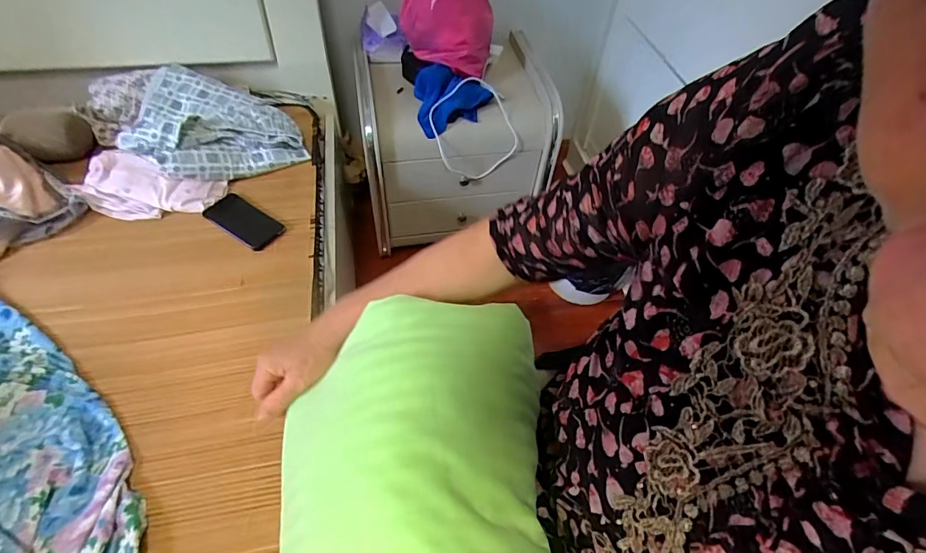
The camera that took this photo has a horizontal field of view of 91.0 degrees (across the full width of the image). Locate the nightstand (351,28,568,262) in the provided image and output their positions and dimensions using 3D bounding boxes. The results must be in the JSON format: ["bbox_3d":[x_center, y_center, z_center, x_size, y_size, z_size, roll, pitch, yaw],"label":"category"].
[{"bbox_3d":[-0.012,-0.337,1.250,0.498,0.429,0.315,-5,50,-8],"label":"nightstand"}]

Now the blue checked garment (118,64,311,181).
[{"bbox_3d":[-0.535,-0.327,0.982,0.324,0.121,0.283,-18,53,-18],"label":"blue checked garment"}]

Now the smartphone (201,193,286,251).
[{"bbox_3d":[-0.427,-0.111,0.884,0.163,0.013,0.083,28,53,19],"label":"smartphone"}]

